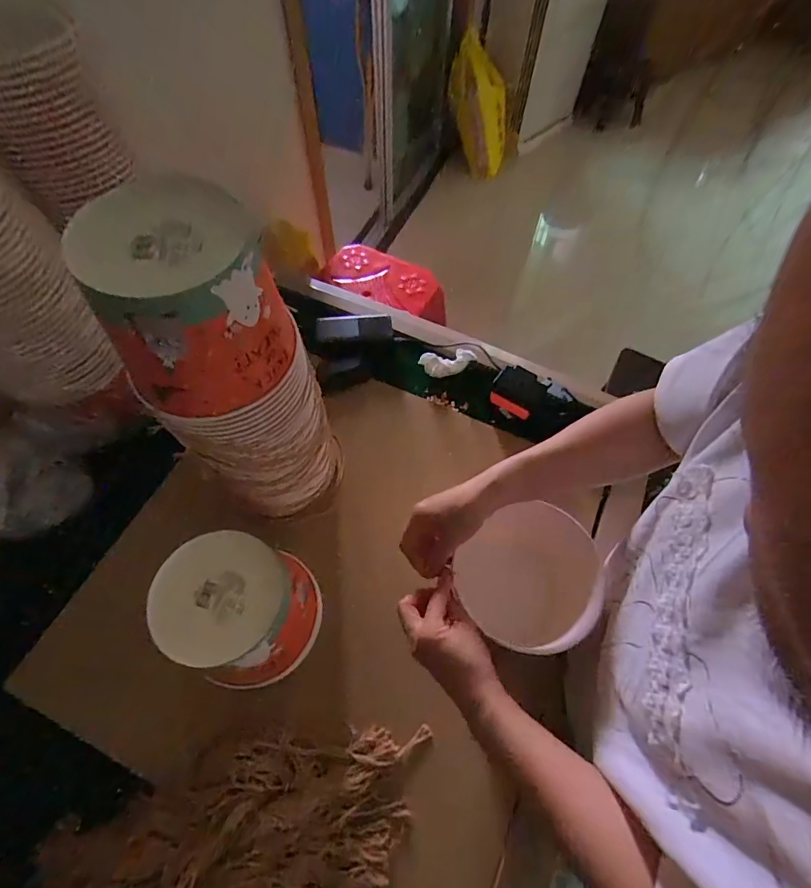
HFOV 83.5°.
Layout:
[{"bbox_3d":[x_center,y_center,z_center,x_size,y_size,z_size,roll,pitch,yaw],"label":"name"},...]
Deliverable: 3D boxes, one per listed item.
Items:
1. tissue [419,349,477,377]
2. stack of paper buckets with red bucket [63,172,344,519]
[{"bbox_3d":[0.071,-0.136,0.751,0.092,0.027,0.038,-8,62,-5],"label":"tissue"},{"bbox_3d":[-0.158,-0.049,0.452,0.137,0.350,0.130,-18,63,-10],"label":"stack of paper buckets with red bucket"}]

